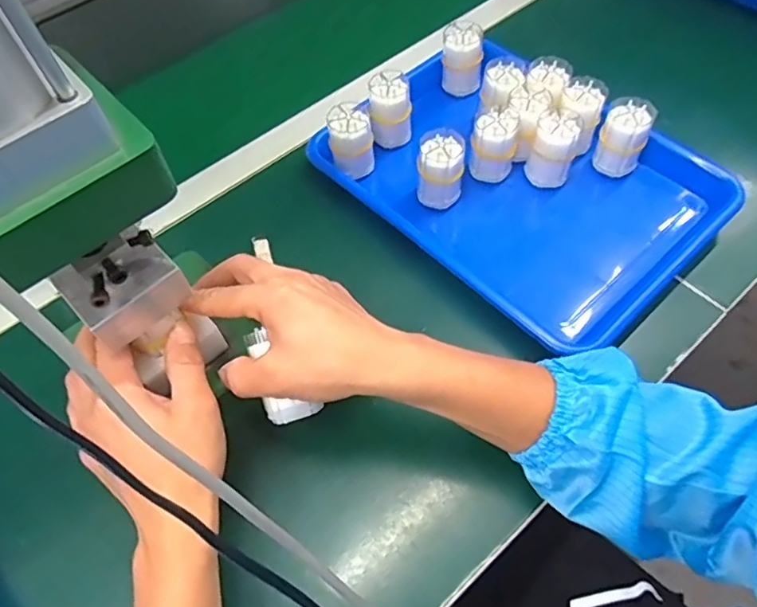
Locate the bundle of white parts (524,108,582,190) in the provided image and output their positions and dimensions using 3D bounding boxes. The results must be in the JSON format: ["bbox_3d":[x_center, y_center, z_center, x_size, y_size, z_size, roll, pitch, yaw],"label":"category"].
[{"bbox_3d":[0.157,-0.138,0.521,0.040,0.057,0.047,17,59,15],"label":"bundle of white parts"}]

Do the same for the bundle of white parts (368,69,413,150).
[{"bbox_3d":[0.012,-0.185,0.559,0.040,0.062,0.043,-6,56,0],"label":"bundle of white parts"}]

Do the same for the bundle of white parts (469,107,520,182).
[{"bbox_3d":[0.104,-0.140,0.527,0.039,0.061,0.048,10,58,11],"label":"bundle of white parts"}]

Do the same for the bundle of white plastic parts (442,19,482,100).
[{"bbox_3d":[0.085,-0.248,0.591,0.040,0.064,0.035,1,57,5],"label":"bundle of white plastic parts"}]

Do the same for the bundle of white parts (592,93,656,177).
[{"bbox_3d":[0.220,-0.151,0.524,0.039,0.062,0.037,18,60,15],"label":"bundle of white parts"}]

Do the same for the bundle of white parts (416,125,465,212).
[{"bbox_3d":[0.056,-0.117,0.512,0.040,0.061,0.036,8,57,9],"label":"bundle of white parts"}]

